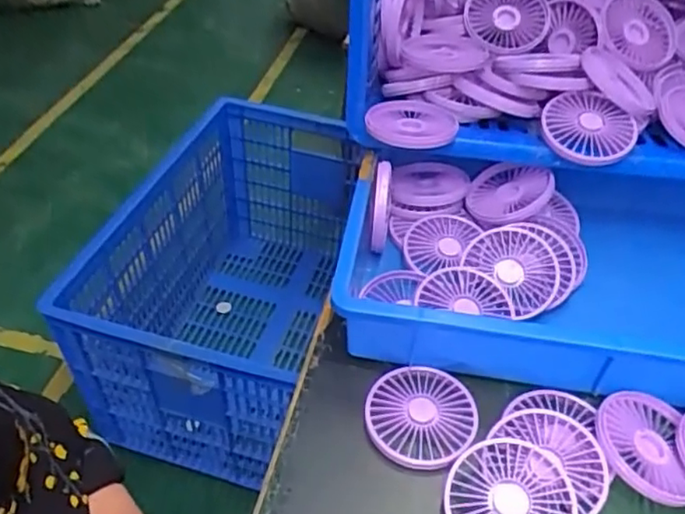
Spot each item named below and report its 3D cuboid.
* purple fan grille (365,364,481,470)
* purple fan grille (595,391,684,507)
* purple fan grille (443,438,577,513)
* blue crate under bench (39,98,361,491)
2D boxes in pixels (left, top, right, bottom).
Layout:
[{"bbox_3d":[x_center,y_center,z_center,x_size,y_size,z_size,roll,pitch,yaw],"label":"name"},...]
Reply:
[{"bbox_3d":[0.062,0.126,0.493,0.083,0.018,0.084,24,49,20],"label":"purple fan grille"},{"bbox_3d":[0.225,0.144,0.467,0.069,0.028,0.083,8,45,6],"label":"purple fan grille"},{"bbox_3d":[0.116,0.170,0.431,0.085,0.006,0.085,-5,57,8],"label":"purple fan grille"},{"bbox_3d":[-0.205,0.056,1.292,0.439,0.404,0.658,11,46,9],"label":"blue crate under bench"}]

